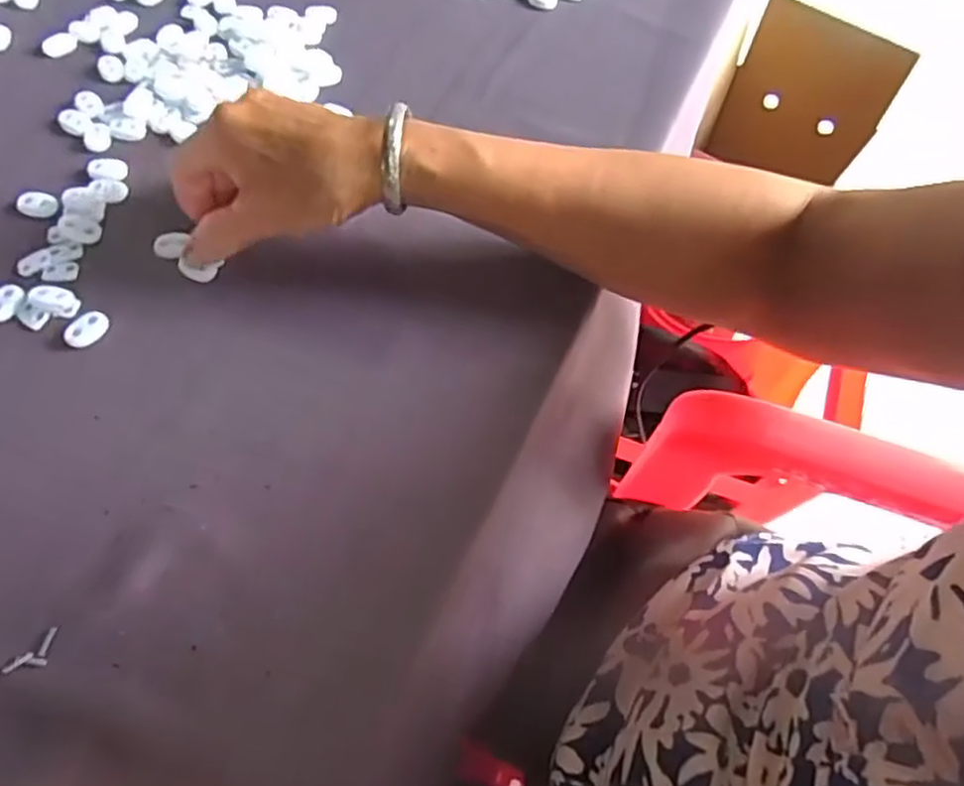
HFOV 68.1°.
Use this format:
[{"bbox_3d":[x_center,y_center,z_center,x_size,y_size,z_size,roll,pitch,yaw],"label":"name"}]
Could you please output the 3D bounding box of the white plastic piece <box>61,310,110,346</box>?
[{"bbox_3d":[-0.206,-0.034,0.372,0.016,0.005,0.023,28,61,12],"label":"white plastic piece"}]

